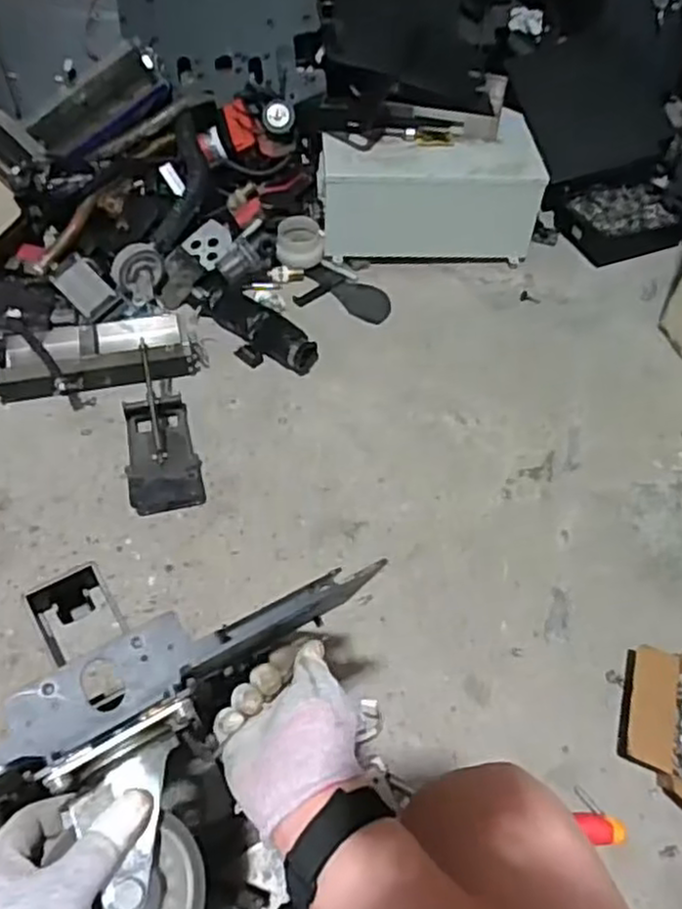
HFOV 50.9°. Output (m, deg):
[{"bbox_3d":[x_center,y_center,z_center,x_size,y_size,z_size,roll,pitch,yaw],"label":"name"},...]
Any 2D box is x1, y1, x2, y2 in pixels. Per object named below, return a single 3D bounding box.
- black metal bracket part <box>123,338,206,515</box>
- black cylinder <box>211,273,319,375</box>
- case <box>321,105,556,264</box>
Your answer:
[{"bbox_3d":[-0.293,-0.048,1.126,0.106,0.123,0.250,-11,53,-11],"label":"black metal bracket part"},{"bbox_3d":[-0.169,-0.239,1.325,0.101,0.056,0.286,-35,61,-27],"label":"black cylinder"},{"bbox_3d":[0.171,-0.516,1.452,0.419,0.220,0.192,-1,51,-4],"label":"case"}]

